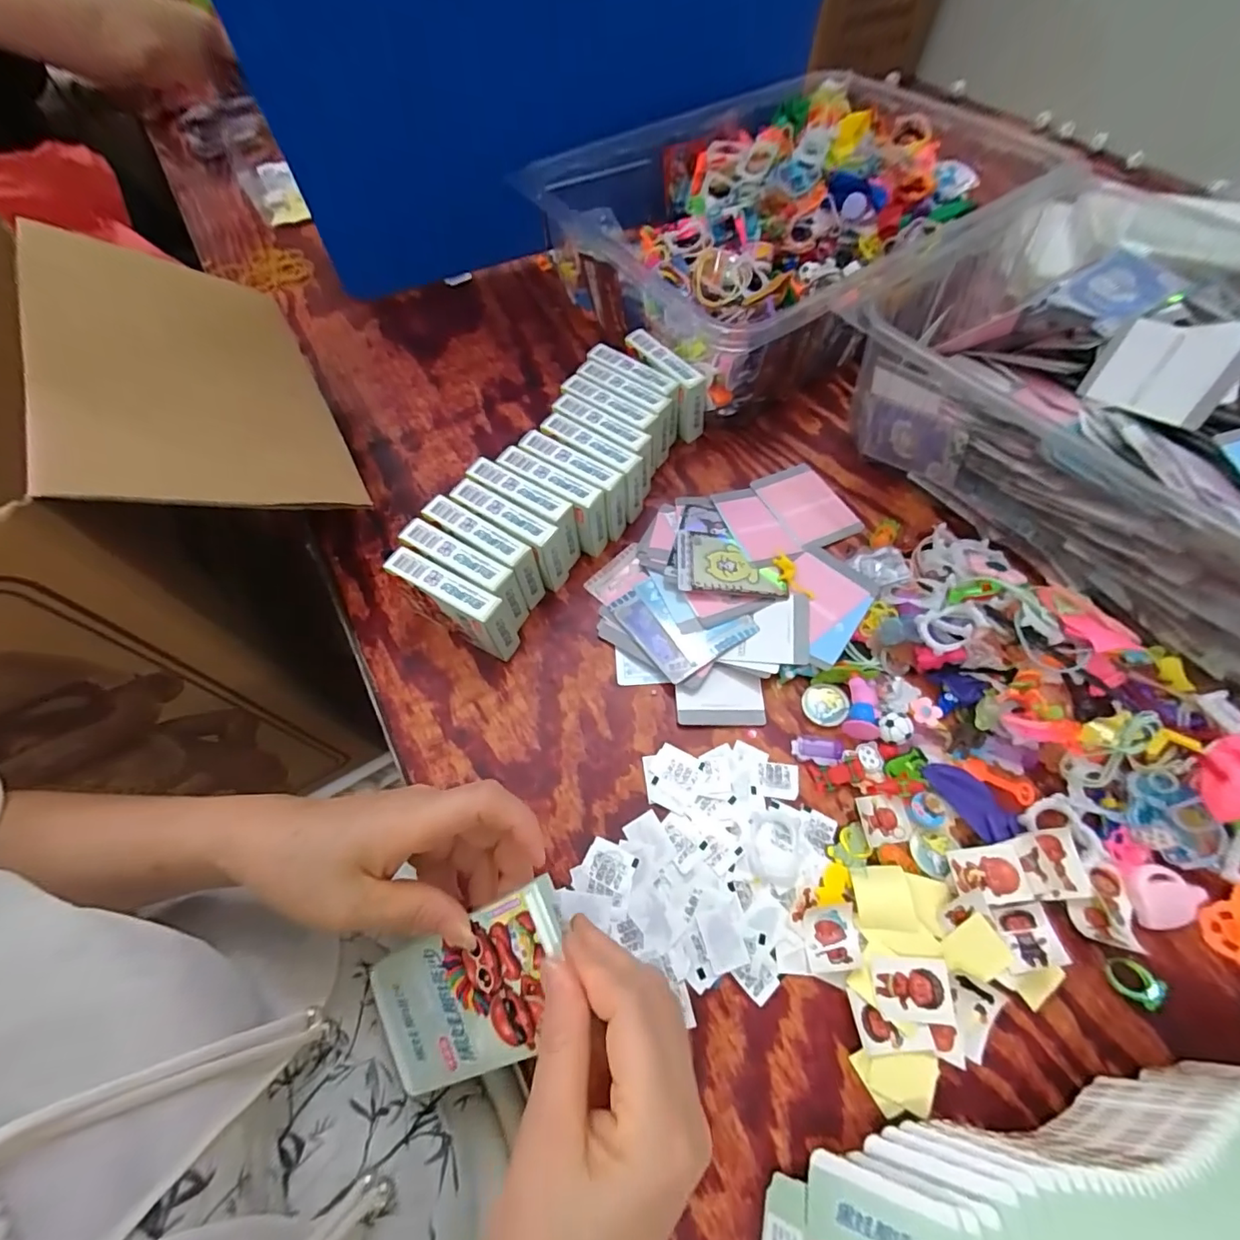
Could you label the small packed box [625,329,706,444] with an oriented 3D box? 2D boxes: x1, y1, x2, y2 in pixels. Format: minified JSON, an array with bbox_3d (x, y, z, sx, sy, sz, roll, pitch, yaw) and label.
[{"bbox_3d":[0.042,-0.221,0.508,0.026,0.070,0.090,-36,66,-16],"label":"small packed box"}]

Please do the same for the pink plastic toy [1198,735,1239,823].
[{"bbox_3d":[0.358,0.092,0.307,0.007,0.033,0.048,29,66,-30],"label":"pink plastic toy"}]

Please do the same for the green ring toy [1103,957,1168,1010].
[{"bbox_3d":[0.290,0.203,0.299,0.019,0.014,0.023,-41,68,-18],"label":"green ring toy"}]

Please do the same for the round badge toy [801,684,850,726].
[{"bbox_3d":[0.149,0.060,0.384,0.030,0.010,0.031,-1,61,2],"label":"round badge toy"}]

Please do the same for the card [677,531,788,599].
[{"bbox_3d":[0.089,-0.046,0.431,0.084,0.004,0.059,5,58,-1],"label":"card"}]

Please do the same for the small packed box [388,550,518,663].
[{"bbox_3d":[-0.122,-0.009,0.397,0.091,0.068,0.023,28,66,16],"label":"small packed box"}]

